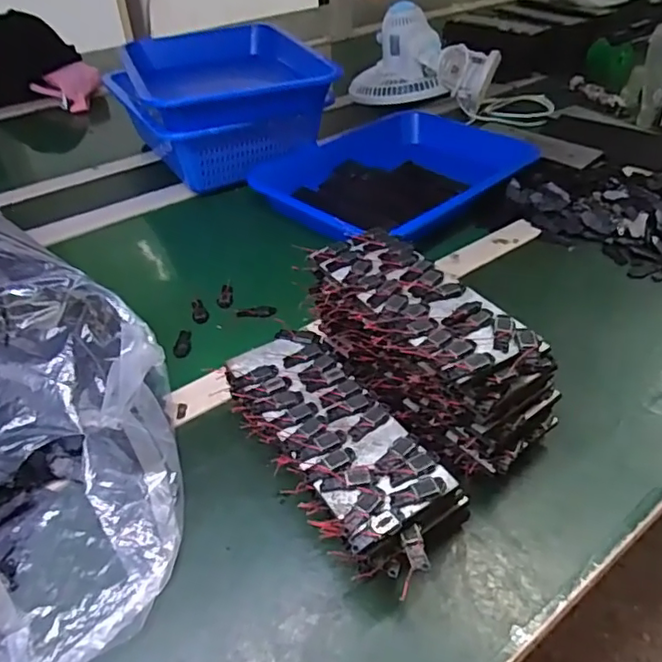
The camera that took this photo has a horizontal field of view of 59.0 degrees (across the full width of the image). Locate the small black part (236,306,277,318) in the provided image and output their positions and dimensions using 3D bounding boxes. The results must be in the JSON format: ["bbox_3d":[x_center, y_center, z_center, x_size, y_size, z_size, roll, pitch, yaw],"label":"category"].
[{"bbox_3d":[-0.078,-0.020,0.613,0.040,0.011,0.011,-5,39,-1],"label":"small black part"}]

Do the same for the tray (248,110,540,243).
[{"bbox_3d":[0.102,-0.234,0.835,0.285,0.052,0.358,27,48,30],"label":"tray"}]

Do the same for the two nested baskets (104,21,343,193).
[{"bbox_3d":[-0.166,-0.347,0.892,0.278,0.129,0.345,-19,43,-20],"label":"two nested baskets"}]

